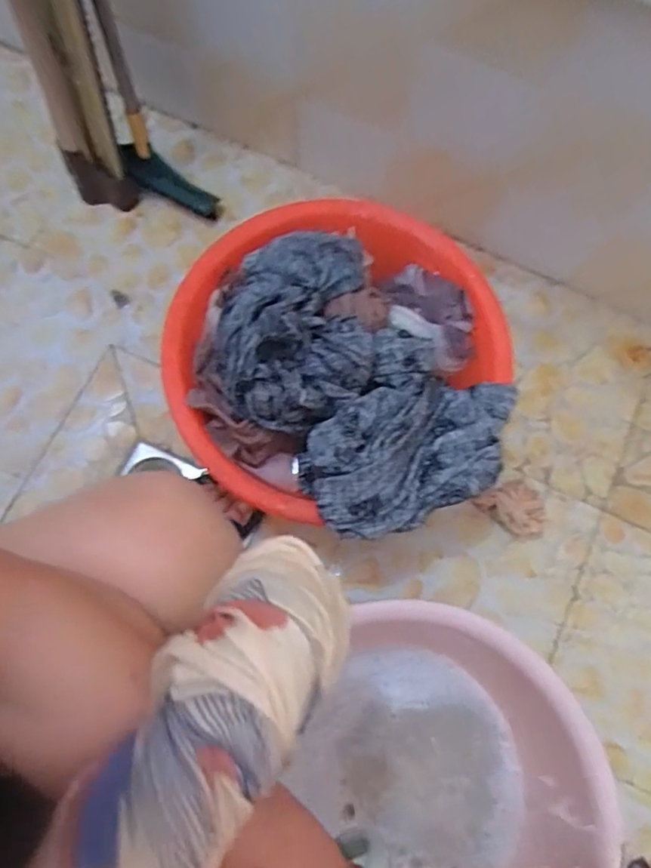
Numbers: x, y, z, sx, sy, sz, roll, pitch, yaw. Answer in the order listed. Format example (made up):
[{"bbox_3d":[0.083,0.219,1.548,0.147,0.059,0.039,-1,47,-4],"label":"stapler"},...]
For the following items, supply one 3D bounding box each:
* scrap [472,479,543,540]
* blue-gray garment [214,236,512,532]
[{"bbox_3d":[0.247,0.101,0.782,0.071,0.049,0.077,0,73,-1],"label":"scrap"},{"bbox_3d":[0.037,-0.076,0.675,0.306,0.111,0.373,-38,80,-11],"label":"blue-gray garment"}]

